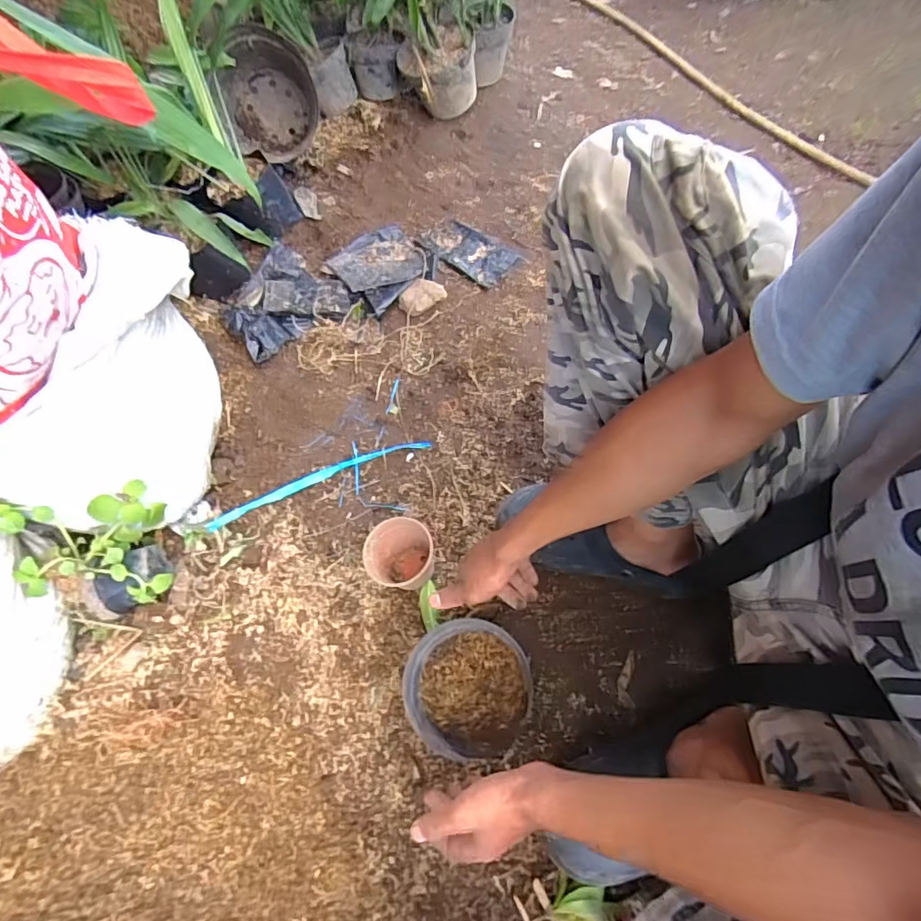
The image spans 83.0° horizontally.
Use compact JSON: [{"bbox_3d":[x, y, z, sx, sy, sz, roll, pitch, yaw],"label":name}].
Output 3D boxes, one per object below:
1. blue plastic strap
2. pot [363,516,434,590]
[{"bbox_3d":[-0.231,0.030,0.850,0.371,0.018,0.037,-21,64,-6],"label":"blue plastic strap"},{"bbox_3d":[-0.084,0.132,0.724,0.080,0.077,0.092,30,70,17],"label":"pot"}]

